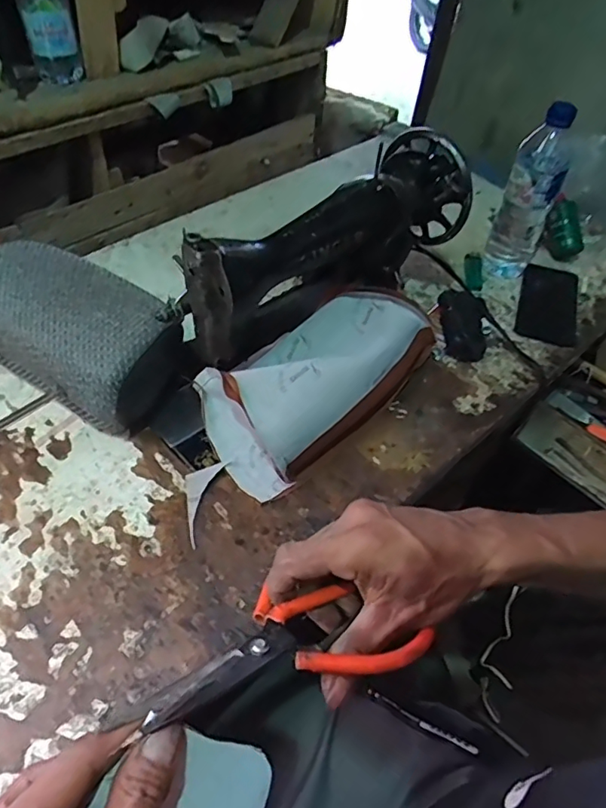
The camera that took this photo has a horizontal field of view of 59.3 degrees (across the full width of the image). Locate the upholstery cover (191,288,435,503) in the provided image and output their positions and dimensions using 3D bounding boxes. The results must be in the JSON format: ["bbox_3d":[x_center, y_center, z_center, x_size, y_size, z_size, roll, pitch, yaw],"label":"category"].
[{"bbox_3d":[0.019,-0.039,0.586,0.142,0.076,0.289,39,56,23],"label":"upholstery cover"}]

